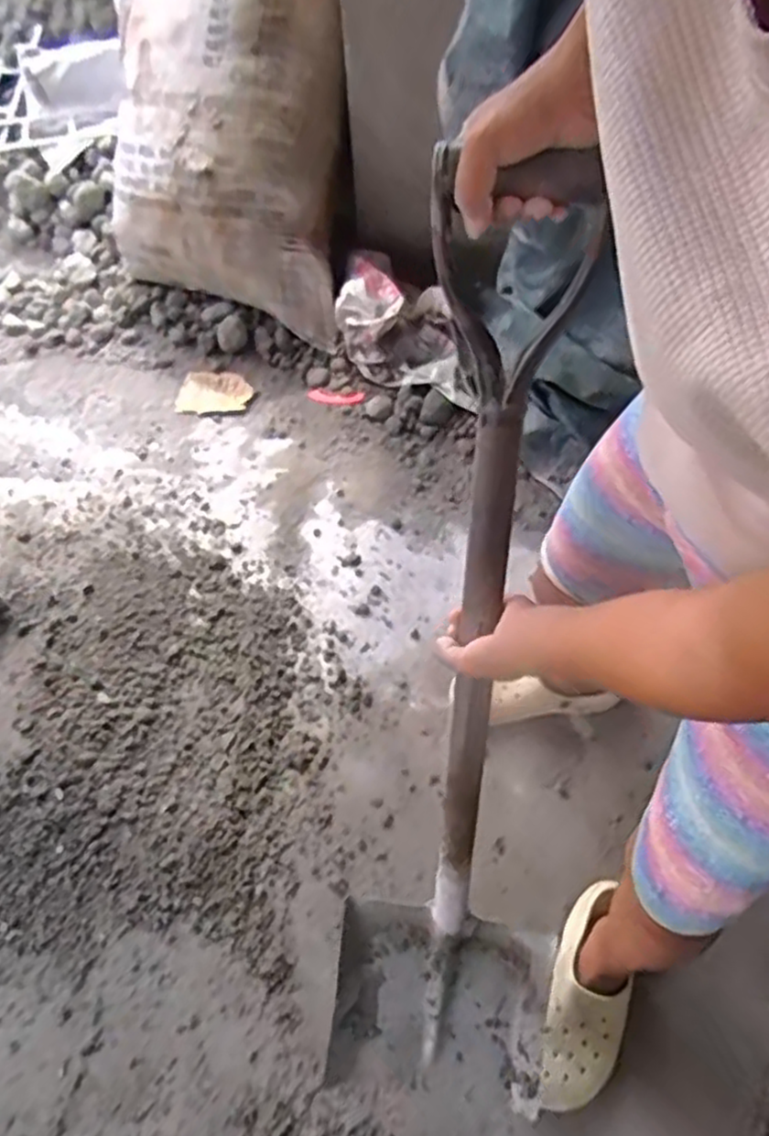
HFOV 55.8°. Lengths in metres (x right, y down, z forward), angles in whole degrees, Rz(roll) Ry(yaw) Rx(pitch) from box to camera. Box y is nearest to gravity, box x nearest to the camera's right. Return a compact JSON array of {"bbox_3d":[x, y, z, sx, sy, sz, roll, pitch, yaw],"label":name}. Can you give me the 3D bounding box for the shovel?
[{"bbox_3d":[0.077,0.157,0.650,0.213,0.918,0.075,8,27,9],"label":"shovel"}]

